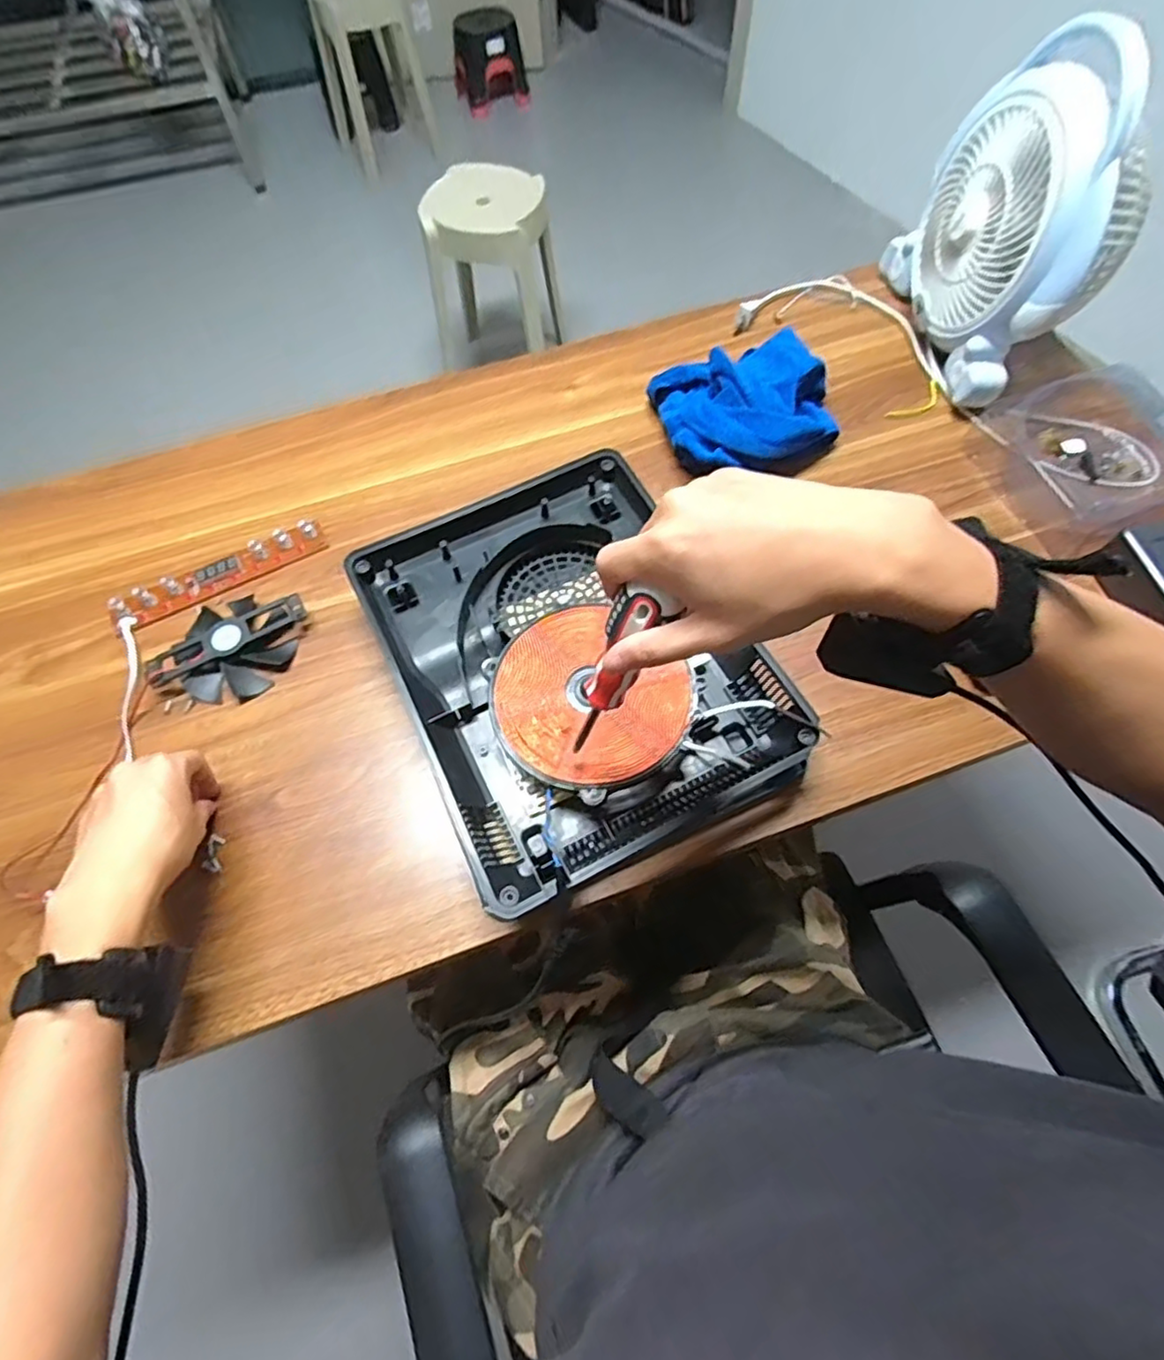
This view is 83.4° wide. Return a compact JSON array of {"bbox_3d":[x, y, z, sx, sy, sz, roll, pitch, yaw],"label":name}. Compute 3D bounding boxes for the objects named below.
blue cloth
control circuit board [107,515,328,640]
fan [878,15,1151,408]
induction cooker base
[{"bbox_3d":[0.174,-0.286,0.661,0.185,0.079,0.157,-18,64,-7],"label":"blue cloth"},{"bbox_3d":[-0.346,-0.101,0.622,0.201,0.011,0.035,-27,66,-11],"label":"control circuit board"},{"bbox_3d":[0.433,-0.450,0.641,0.122,0.242,0.259,-8,64,-2],"label":"fan"},{"bbox_3d":[-0.015,-0.024,0.550,0.266,0.058,0.348,-26,66,-10],"label":"induction cooker base"}]

